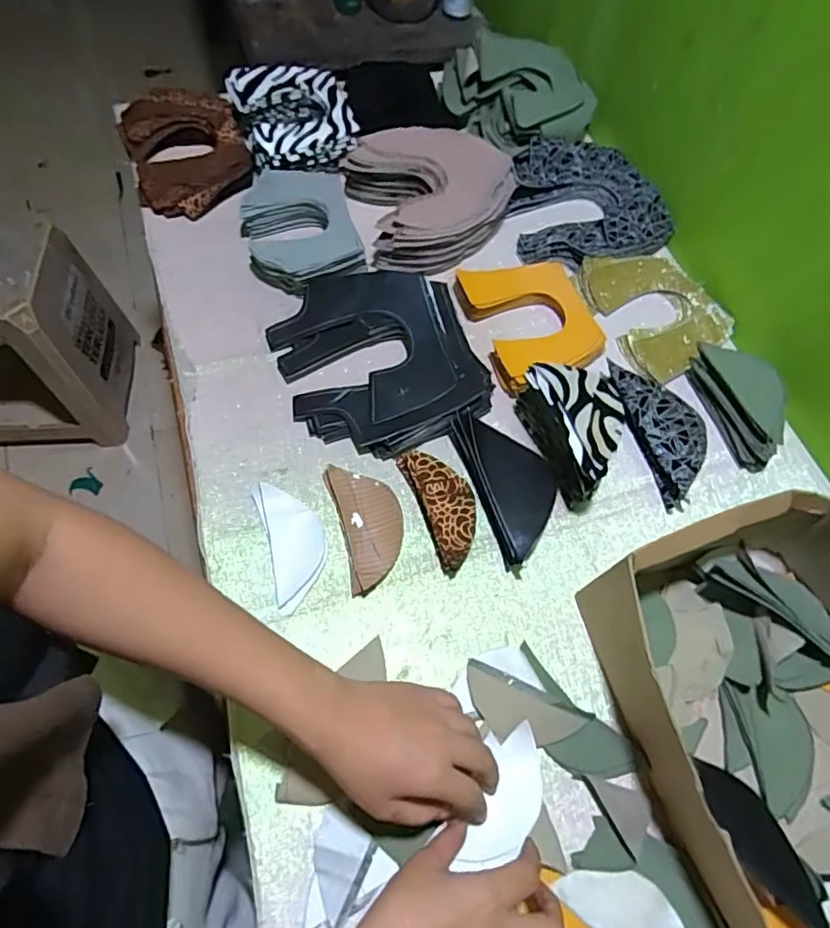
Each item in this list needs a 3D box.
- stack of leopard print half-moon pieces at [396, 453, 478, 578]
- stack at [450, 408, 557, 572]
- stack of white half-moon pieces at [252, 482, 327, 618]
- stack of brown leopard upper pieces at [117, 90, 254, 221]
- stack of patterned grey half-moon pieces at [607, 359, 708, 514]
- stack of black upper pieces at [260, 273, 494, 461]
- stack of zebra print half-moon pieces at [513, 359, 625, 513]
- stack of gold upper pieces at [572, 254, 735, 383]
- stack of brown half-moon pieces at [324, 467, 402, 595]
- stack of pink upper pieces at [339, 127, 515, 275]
[{"bbox_3d":[0.028,0.037,0.520,0.048,0.019,0.116,-18,67,-14],"label":"stack of leopard print half-moon pieces"},{"bbox_3d":[0.090,0.016,0.531,0.069,0.033,0.148,-15,66,-13],"label":"stack"},{"bbox_3d":[-0.107,0.068,0.497,0.051,0.017,0.113,-15,66,-12],"label":"stack of white half-moon pieces"},{"bbox_3d":[-0.278,-0.382,0.688,0.134,0.041,0.174,-18,67,-14],"label":"stack of brown leopard upper pieces"},{"bbox_3d":[0.254,-0.033,0.570,0.076,0.024,0.152,-11,66,-11],"label":"stack of patterned grey half-moon pieces"},{"bbox_3d":[-0.039,-0.115,0.575,0.190,0.029,0.211,-18,67,-14],"label":"stack of black upper pieces"},{"bbox_3d":[0.151,-0.032,0.531,0.064,0.077,0.122,-16,67,-13],"label":"stack of zebra print half-moon pieces"},{"bbox_3d":[0.274,-0.178,0.644,0.133,0.033,0.156,-23,68,-16],"label":"stack of gold upper pieces"},{"bbox_3d":[-0.041,0.054,0.510,0.057,0.016,0.116,-13,66,-12],"label":"stack of brown half-moon pieces"},{"bbox_3d":[0.022,-0.317,0.669,0.178,0.055,0.175,-15,66,-13],"label":"stack of pink upper pieces"}]

